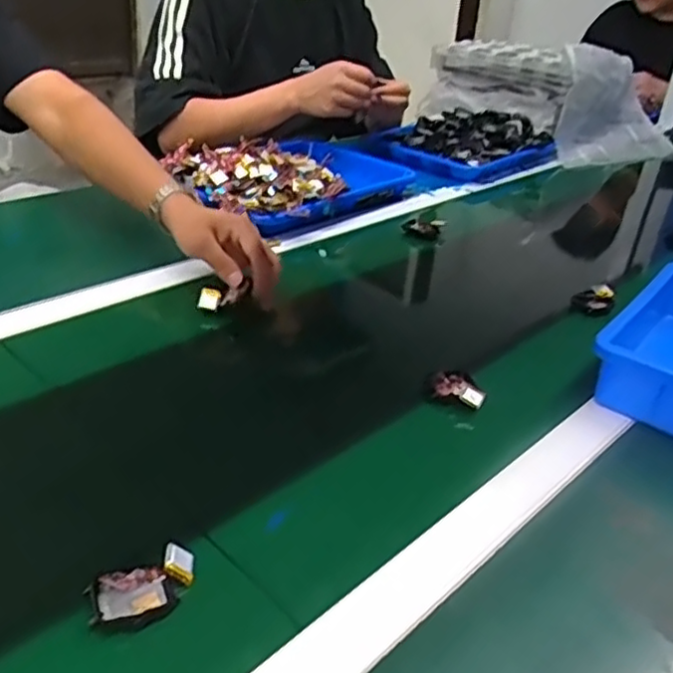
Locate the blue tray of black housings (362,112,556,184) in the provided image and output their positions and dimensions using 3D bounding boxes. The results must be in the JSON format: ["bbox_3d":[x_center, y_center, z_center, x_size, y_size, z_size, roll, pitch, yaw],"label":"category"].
[{"bbox_3d":[0.239,-0.370,1.307,0.261,0.068,0.336,28,38,35],"label":"blue tray of black housings"}]

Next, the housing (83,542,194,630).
[{"bbox_3d":[-0.109,0.144,0.401,0.063,0.018,0.037,-19,38,-35],"label":"housing"}]

